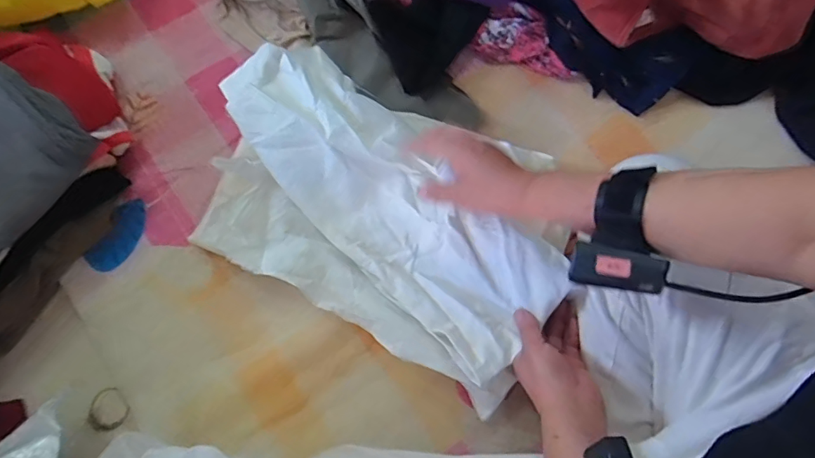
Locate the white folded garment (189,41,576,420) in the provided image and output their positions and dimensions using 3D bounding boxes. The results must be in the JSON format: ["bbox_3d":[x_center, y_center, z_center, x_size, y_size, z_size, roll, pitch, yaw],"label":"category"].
[{"bbox_3d":[-0.034,-0.015,0.540,0.400,0.090,0.238,28,75,7],"label":"white folded garment"}]

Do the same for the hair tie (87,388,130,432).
[{"bbox_3d":[-0.330,0.199,0.551,0.045,0.010,0.045,0,74,-1],"label":"hair tie"}]

